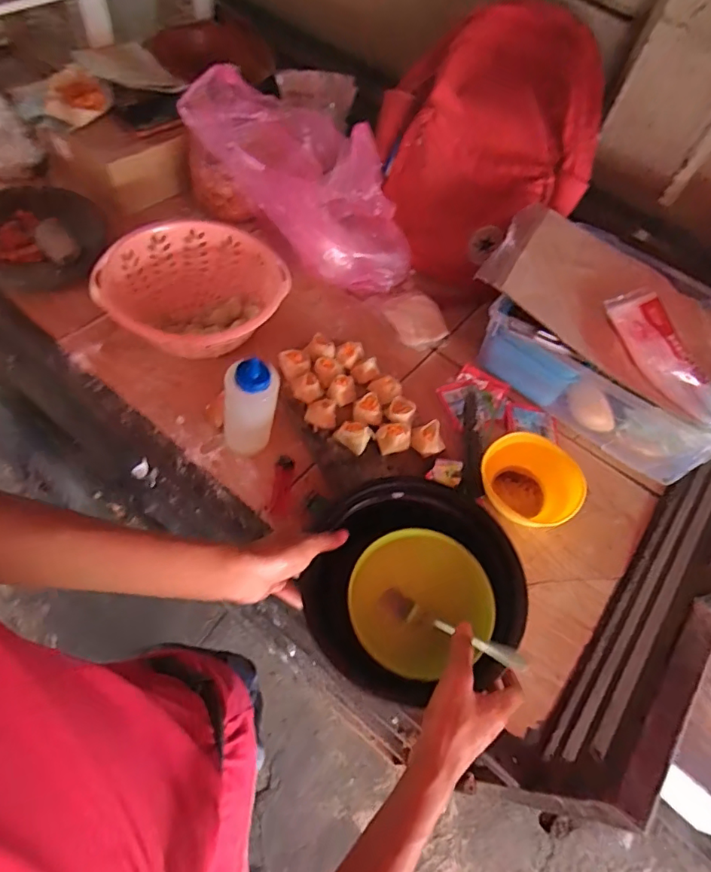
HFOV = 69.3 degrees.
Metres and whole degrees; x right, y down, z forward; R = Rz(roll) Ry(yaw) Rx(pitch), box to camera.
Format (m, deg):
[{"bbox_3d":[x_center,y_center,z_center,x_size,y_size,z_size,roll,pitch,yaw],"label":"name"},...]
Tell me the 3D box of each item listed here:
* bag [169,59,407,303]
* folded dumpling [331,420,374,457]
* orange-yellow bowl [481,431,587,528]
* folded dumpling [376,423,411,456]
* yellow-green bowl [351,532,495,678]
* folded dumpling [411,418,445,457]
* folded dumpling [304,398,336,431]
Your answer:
[{"bbox_3d":[-0.059,-0.397,0.797,0.386,0.158,0.176,43,62,-8],"label":"bag"},{"bbox_3d":[-0.001,-0.001,0.693,0.046,0.031,0.032,30,61,9],"label":"folded dumpling"},{"bbox_3d":[0.233,0.061,0.686,0.126,0.062,0.113,40,63,15],"label":"orange-yellow bowl"},{"bbox_3d":[0.052,0.001,0.697,0.047,0.026,0.036,-8,62,-12],"label":"folded dumpling"},{"bbox_3d":[0.069,0.178,0.558,0.145,0.081,0.146,3,60,-6],"label":"yellow-green bowl"},{"bbox_3d":[0.098,0.002,0.699,0.042,0.028,0.042,-22,66,-19],"label":"folded dumpling"},{"bbox_3d":[-0.048,-0.033,0.707,0.041,0.021,0.046,3,60,-6],"label":"folded dumpling"}]

